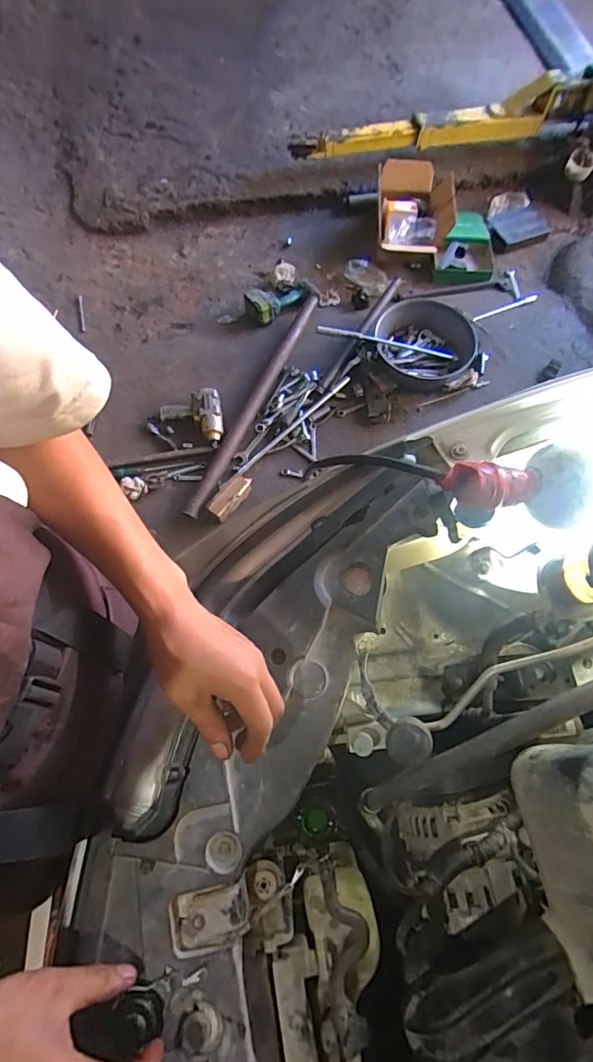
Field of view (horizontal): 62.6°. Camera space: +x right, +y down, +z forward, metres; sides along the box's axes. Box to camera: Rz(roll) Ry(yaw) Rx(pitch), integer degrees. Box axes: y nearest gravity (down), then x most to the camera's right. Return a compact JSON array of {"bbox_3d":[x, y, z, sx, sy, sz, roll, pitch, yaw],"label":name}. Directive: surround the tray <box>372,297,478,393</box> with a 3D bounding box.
[{"bbox_3d":[0.444,-0.651,1.694,0.351,0.126,0.331,0,69,-1],"label":"tray"}]

